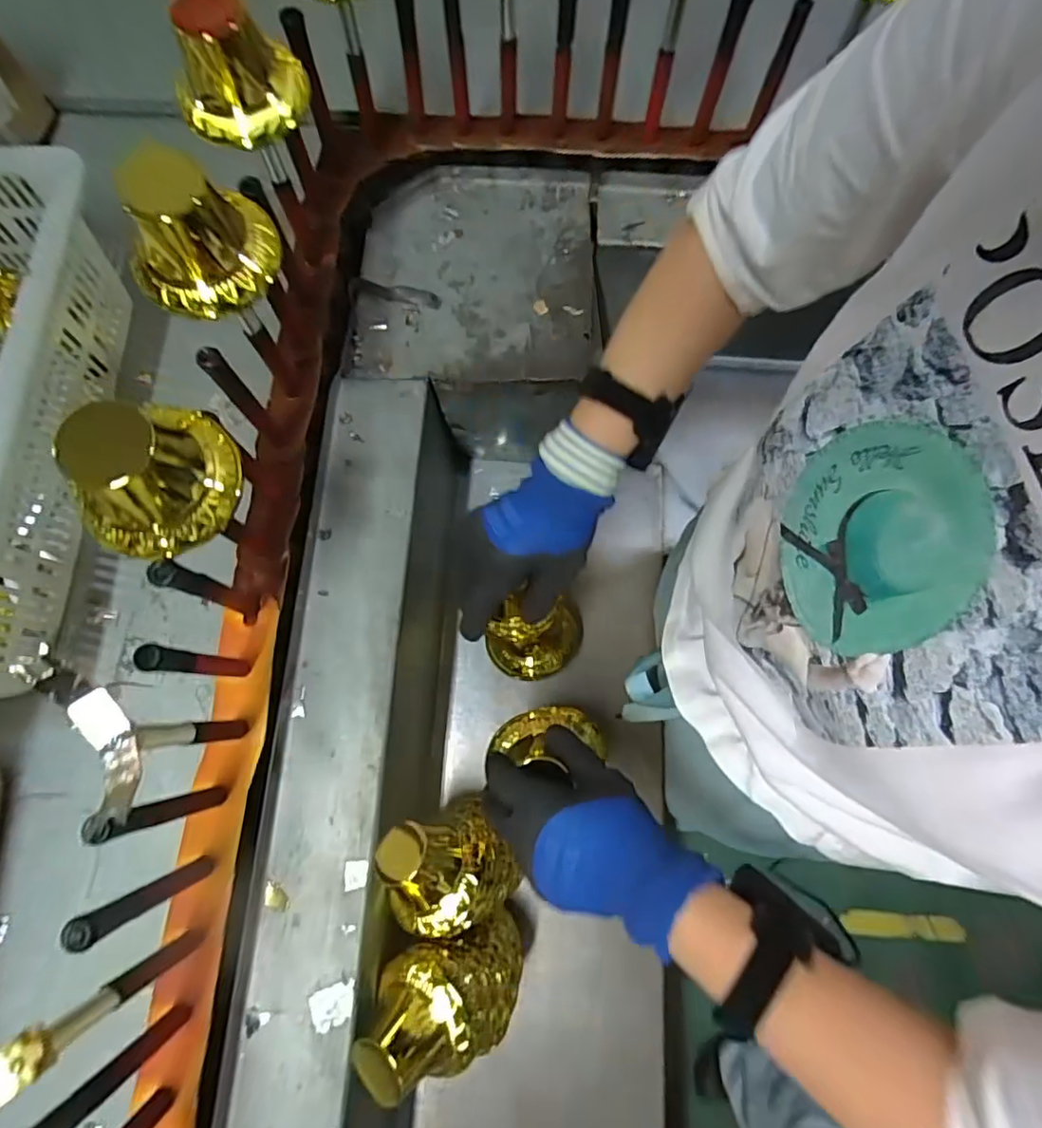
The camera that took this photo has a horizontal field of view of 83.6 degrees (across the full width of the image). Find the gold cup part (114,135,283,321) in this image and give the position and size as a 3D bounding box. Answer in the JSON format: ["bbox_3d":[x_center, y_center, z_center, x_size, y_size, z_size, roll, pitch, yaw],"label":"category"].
[{"bbox_3d":[-0.210,-0.214,0.373,0.073,0.090,0.077,-1,73,1],"label":"gold cup part"}]

